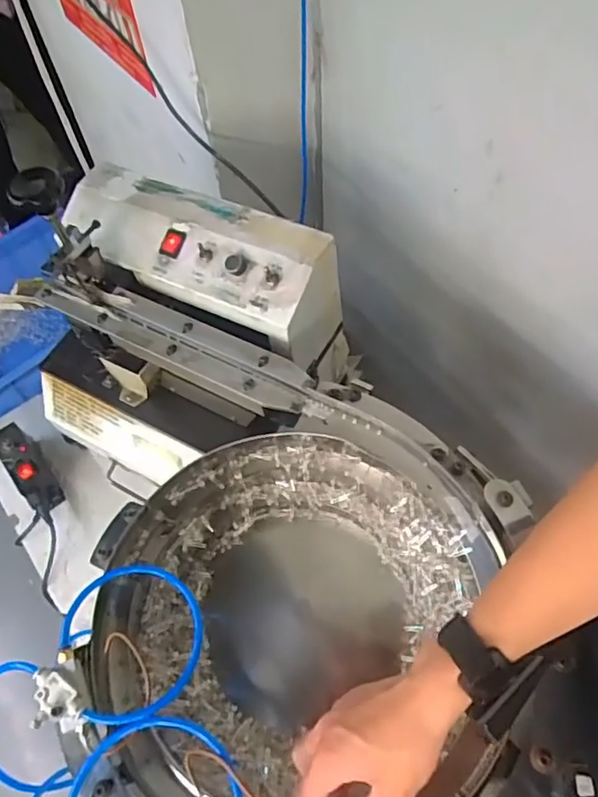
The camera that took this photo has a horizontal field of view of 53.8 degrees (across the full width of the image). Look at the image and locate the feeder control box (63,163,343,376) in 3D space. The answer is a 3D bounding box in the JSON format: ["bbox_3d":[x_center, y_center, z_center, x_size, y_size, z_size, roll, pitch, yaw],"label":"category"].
[{"bbox_3d":[-0.121,-0.153,0.743,0.338,0.166,0.123,22,64,15],"label":"feeder control box"}]

